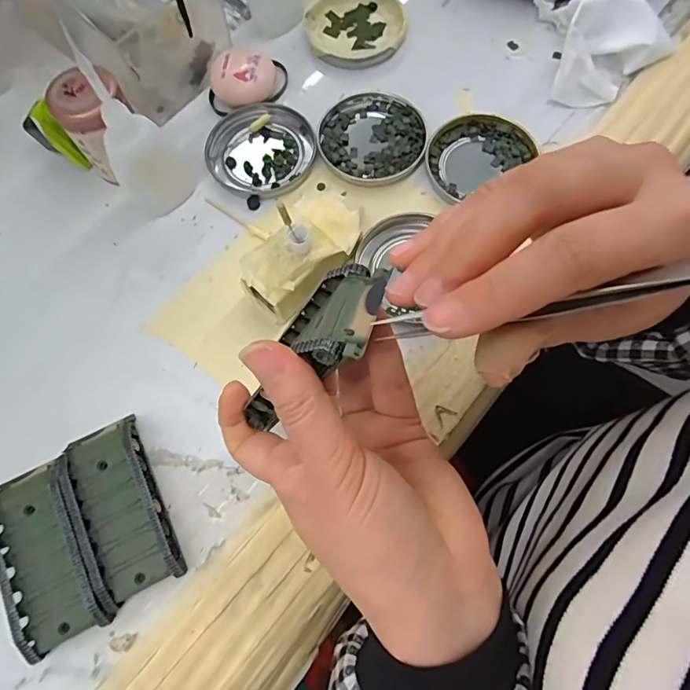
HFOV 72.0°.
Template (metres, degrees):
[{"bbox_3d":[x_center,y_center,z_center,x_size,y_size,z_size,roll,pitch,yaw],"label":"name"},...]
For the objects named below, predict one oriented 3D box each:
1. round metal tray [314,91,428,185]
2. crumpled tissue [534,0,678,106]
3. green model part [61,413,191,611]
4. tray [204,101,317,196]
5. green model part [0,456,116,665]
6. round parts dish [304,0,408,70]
[{"bbox_3d":[0.019,-0.155,0.351,0.078,0.009,0.078,-1,71,2],"label":"round metal tray"},{"bbox_3d":[0.201,-0.232,0.355,0.092,0.035,0.100,3,71,4],"label":"crumpled tissue"},{"bbox_3d":[-0.128,0.091,0.269,0.043,0.017,0.095,-25,72,-6],"label":"green model part"},{"bbox_3d":[-0.063,-0.146,0.353,0.078,0.009,0.074,-1,71,2],"label":"tray"},{"bbox_3d":[-0.166,0.115,0.264,0.045,0.018,0.095,-26,72,-6],"label":"green model part"},{"bbox_3d":[0.009,-0.261,0.389,0.078,0.019,0.070,1,71,3],"label":"round parts dish"}]

